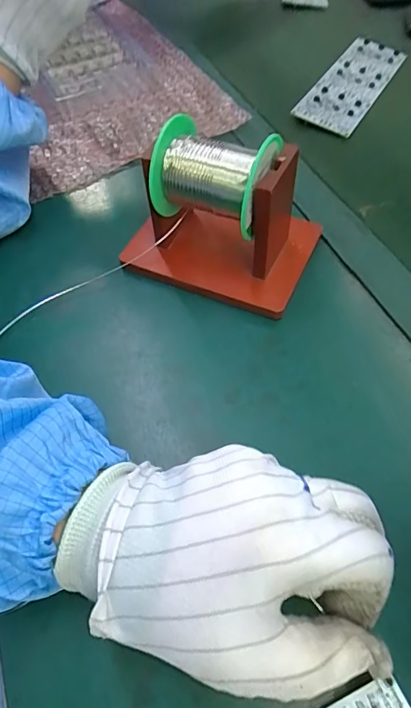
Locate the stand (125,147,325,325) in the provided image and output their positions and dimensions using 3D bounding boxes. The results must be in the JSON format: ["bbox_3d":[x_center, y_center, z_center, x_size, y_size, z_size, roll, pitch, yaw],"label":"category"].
[{"bbox_3d":[0.015,-0.112,0.344,0.135,0.087,0.112,21,59,15],"label":"stand"}]

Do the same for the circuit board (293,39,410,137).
[{"bbox_3d":[0.170,-0.312,0.527,0.067,0.006,0.207,30,60,10],"label":"circuit board"}]

